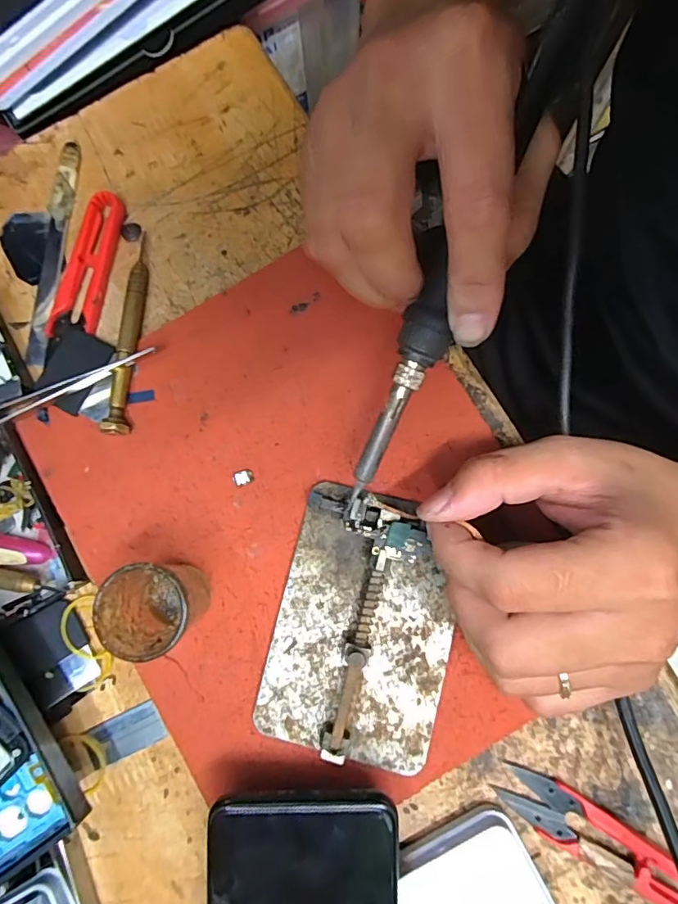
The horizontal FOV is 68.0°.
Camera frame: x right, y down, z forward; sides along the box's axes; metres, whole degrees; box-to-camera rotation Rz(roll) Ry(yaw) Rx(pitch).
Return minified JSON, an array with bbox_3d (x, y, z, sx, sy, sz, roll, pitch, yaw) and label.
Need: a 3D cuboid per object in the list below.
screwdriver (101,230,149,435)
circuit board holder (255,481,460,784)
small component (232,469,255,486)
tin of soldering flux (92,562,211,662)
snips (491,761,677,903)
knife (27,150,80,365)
[{"bbox_3d":[-0.107,-0.063,0.257,0.011,0.013,0.111,1,80,1],"label":"screwdriver"},{"bbox_3d":[0.013,0.077,0.228,0.078,0.020,0.116,14,80,3],"label":"circuit board holder"},{"bbox_3d":[-0.047,0.013,0.247,0.010,0.004,0.008,-15,80,-2],"label":"small component"},{"bbox_3d":[-0.079,0.067,0.218,0.032,0.047,0.034,0,80,1],"label":"tin of soldering flux"},{"bbox_3d":[0.119,0.172,0.216,0.101,0.011,0.024,31,82,6],"label":"snips"},{"bbox_3d":[-0.155,-0.109,0.272,0.014,0.009,0.125,5,80,2],"label":"knife"}]

